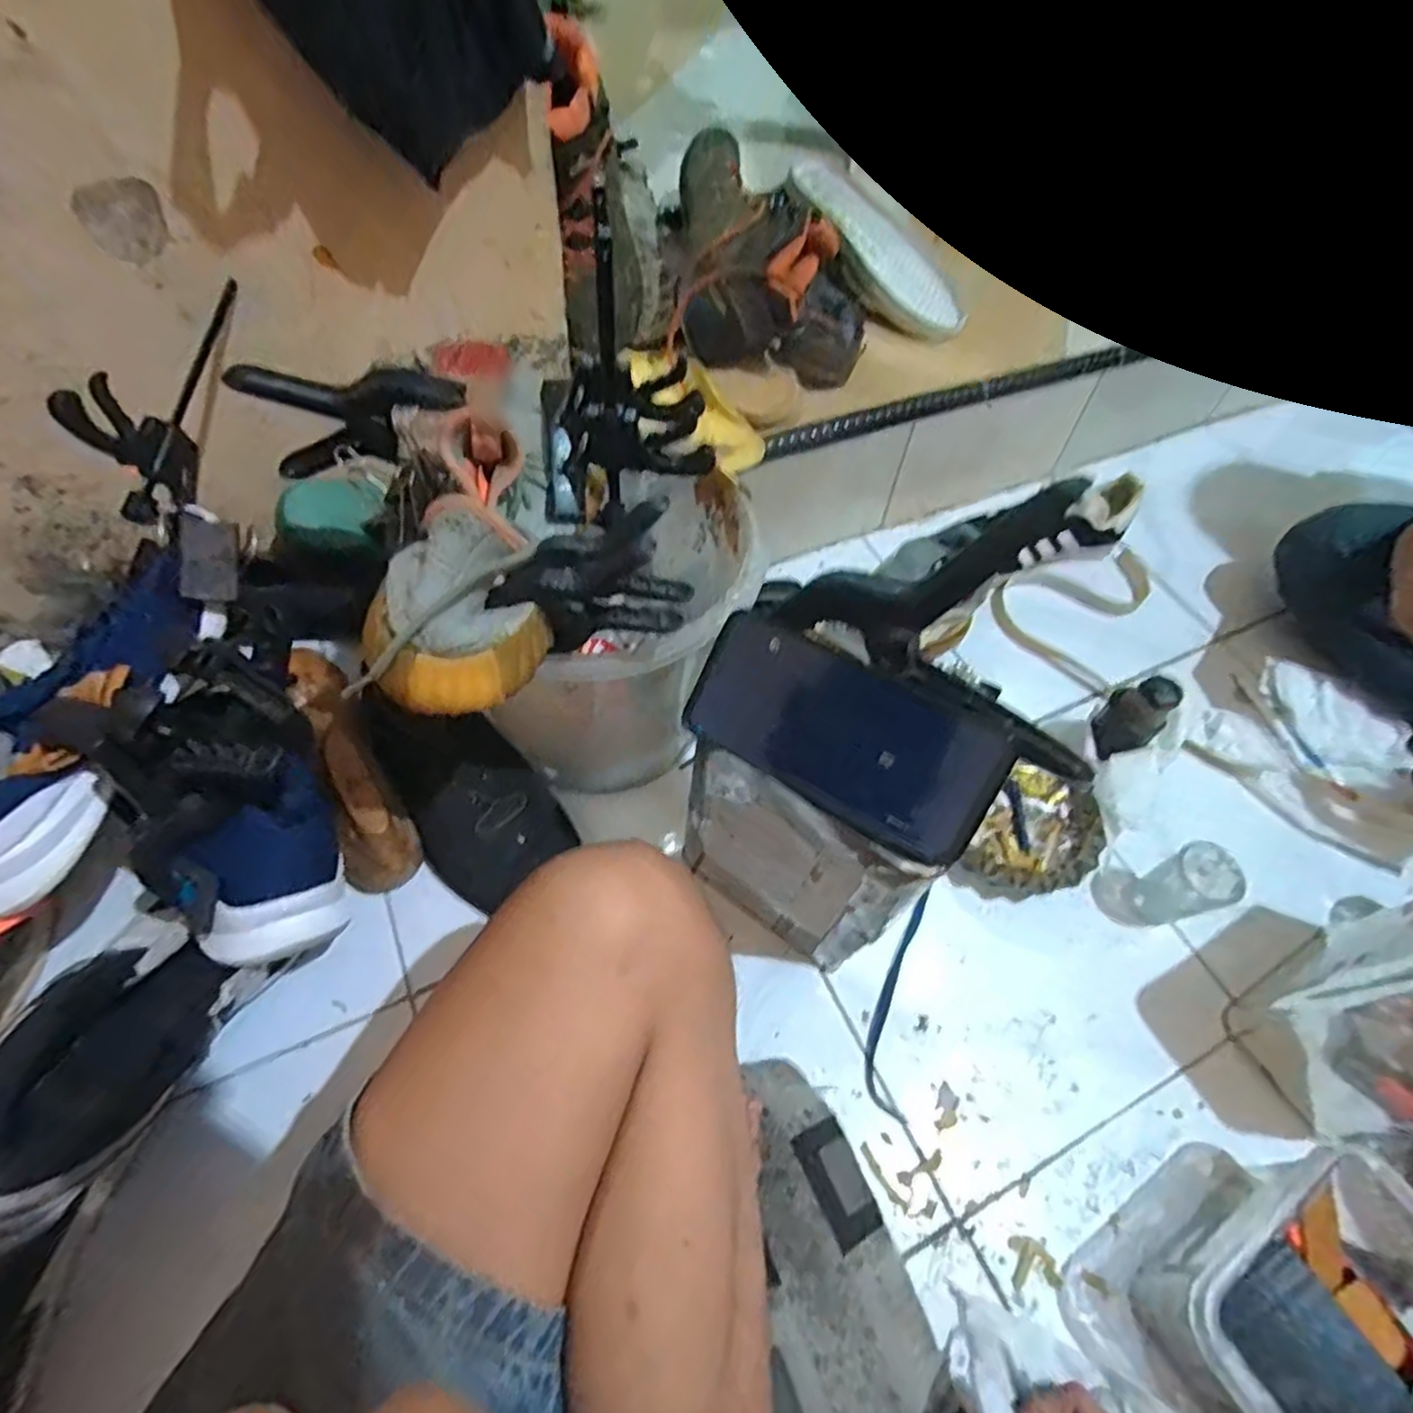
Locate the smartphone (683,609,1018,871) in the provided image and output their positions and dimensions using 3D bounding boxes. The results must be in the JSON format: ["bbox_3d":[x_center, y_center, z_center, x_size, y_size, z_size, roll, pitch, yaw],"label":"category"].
[{"bbox_3d":[0.073,0.018,0.383,0.165,0.011,0.080,29,102,11],"label":"smartphone"}]

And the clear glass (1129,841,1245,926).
[{"bbox_3d":[0.393,0.152,0.584,0.053,0.080,0.046,-19,62,-16],"label":"clear glass"}]

